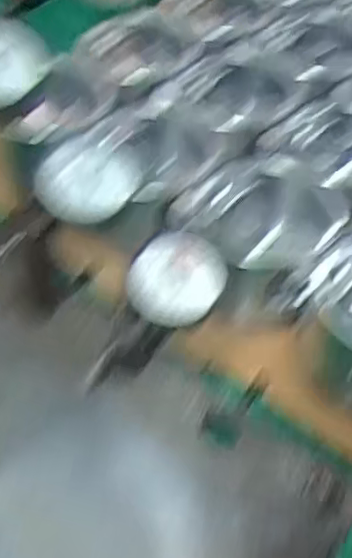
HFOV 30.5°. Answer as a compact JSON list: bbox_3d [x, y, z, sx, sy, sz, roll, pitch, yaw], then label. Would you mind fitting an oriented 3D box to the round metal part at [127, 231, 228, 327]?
[{"bbox_3d":[0.001,-0.002,0.353,0.051,0.009,0.063,9,51,6],"label":"round metal part"}]

